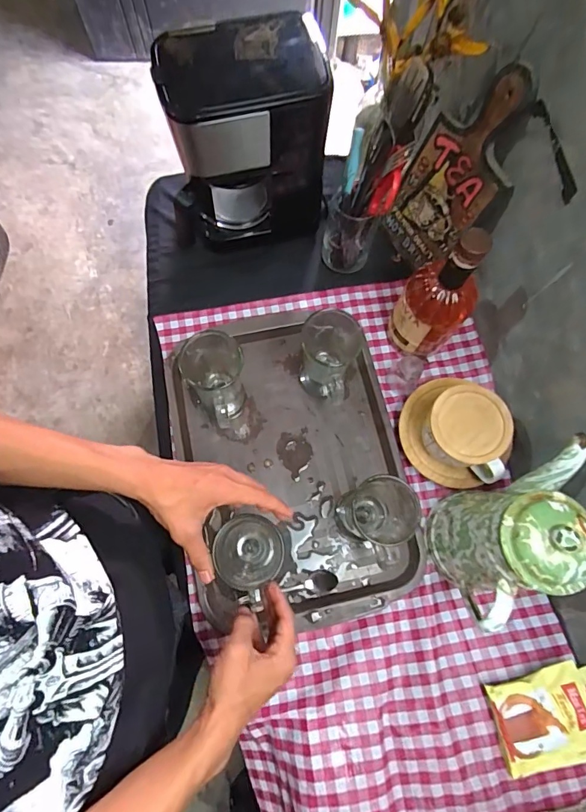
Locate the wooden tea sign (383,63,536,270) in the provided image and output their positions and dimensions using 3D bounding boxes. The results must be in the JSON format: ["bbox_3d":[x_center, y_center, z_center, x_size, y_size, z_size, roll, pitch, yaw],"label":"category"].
[{"bbox_3d":[0.220,-0.304,0.603,0.012,0.274,0.151,-24,79,-25],"label":"wooden tea sign"}]

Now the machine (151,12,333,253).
[{"bbox_3d":[-0.061,-0.350,0.617,0.206,0.260,0.155,-12,75,-5],"label":"machine"}]

